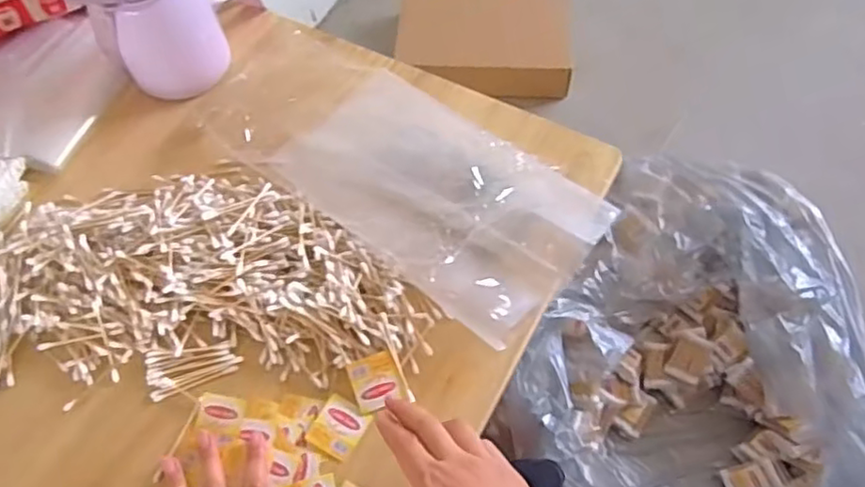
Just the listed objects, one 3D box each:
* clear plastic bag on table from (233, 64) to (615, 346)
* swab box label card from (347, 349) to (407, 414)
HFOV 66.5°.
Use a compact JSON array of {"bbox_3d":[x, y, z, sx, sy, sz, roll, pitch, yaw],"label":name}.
[{"bbox_3d":[-0.024,-0.073,0.625,0.355,0.028,0.165,35,68,21],"label":"clear plastic bag on table"},{"bbox_3d":[-0.046,0.112,0.537,0.039,0.004,0.041,-23,79,-4],"label":"swab box label card"}]

